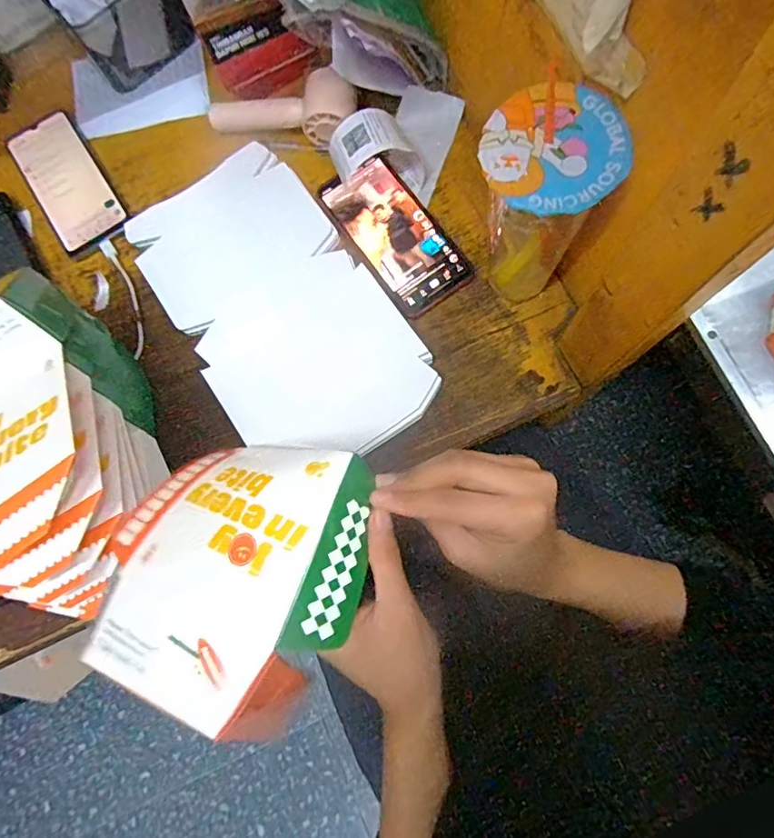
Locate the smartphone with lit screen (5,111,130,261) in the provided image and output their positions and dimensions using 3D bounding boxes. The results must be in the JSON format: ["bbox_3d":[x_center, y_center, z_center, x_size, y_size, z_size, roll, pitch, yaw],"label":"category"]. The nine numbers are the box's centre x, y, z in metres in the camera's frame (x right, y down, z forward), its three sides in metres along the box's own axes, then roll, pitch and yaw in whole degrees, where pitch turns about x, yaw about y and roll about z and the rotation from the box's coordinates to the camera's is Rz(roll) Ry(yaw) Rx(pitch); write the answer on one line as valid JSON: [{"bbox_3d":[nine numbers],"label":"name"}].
[{"bbox_3d":[-0.334,-0.248,0.547,0.073,0.008,0.158,-32,79,-3],"label":"smartphone with lit screen"}]

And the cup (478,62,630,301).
[{"bbox_3d":[0.106,-0.148,0.410,0.084,0.185,0.085,-1,79,3],"label":"cup"}]

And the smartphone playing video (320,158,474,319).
[{"bbox_3d":[0.008,-0.180,0.508,0.081,0.015,0.163,-36,79,-4],"label":"smartphone playing video"}]

